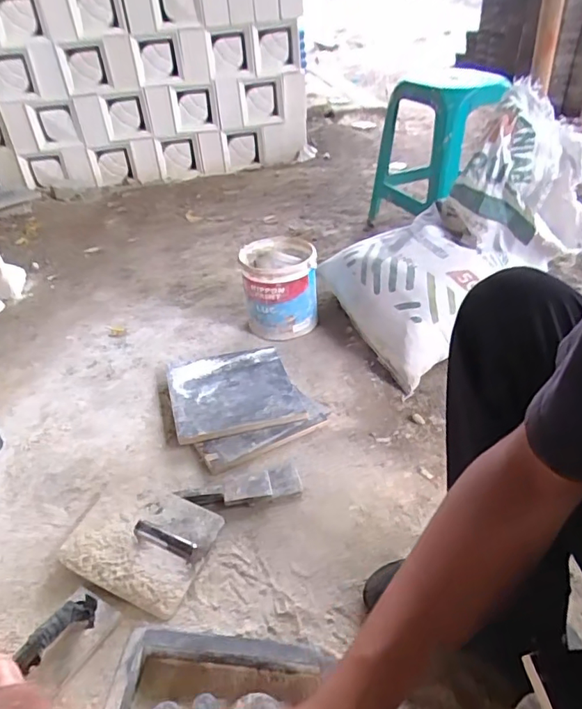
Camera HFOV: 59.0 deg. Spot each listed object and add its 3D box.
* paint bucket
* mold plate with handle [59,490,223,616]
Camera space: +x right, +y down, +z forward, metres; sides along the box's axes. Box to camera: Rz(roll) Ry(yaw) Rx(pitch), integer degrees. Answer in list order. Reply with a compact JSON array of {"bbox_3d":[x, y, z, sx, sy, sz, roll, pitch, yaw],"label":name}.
[{"bbox_3d":[-0.028,-0.160,1.258,0.172,0.197,0.178,-1,38,0],"label":"paint bucket"},{"bbox_3d":[-0.231,0.273,0.786,0.202,0.061,0.168,12,40,16],"label":"mold plate with handle"}]

